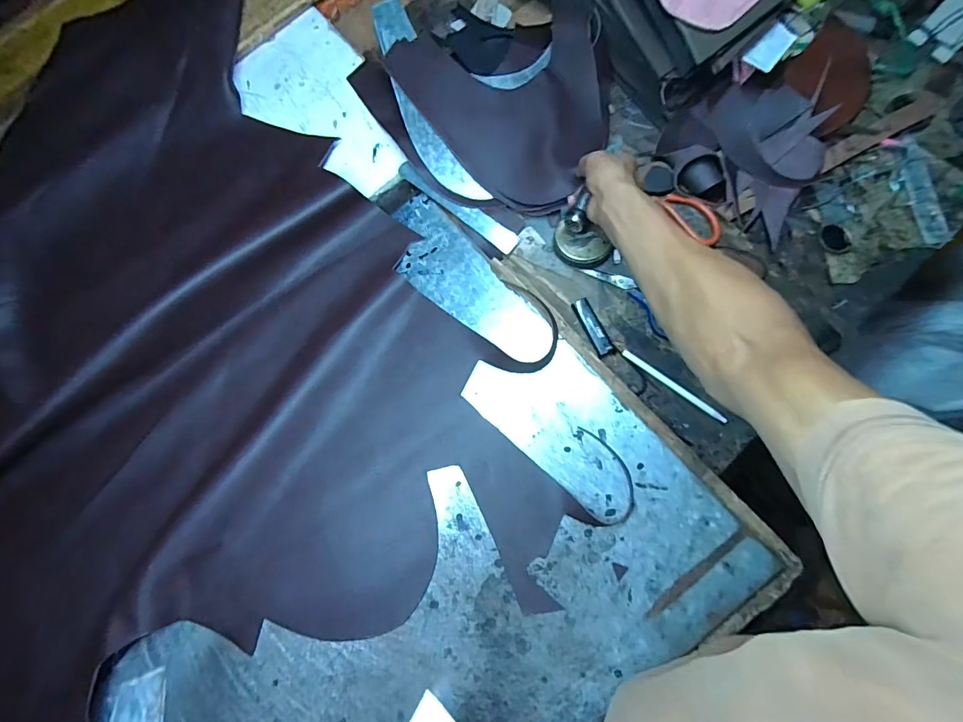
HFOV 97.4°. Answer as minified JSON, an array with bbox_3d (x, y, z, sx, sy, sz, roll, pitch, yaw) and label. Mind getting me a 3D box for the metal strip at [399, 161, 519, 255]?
[{"bbox_3d":[-0.034,-0.215,0.585,0.194,0.004,0.029,36,93,6],"label":"metal strip"}]

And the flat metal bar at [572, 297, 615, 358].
[{"bbox_3d":[0.146,-0.045,0.556,0.024,0.014,0.083,-26,73,5],"label":"flat metal bar"}]

